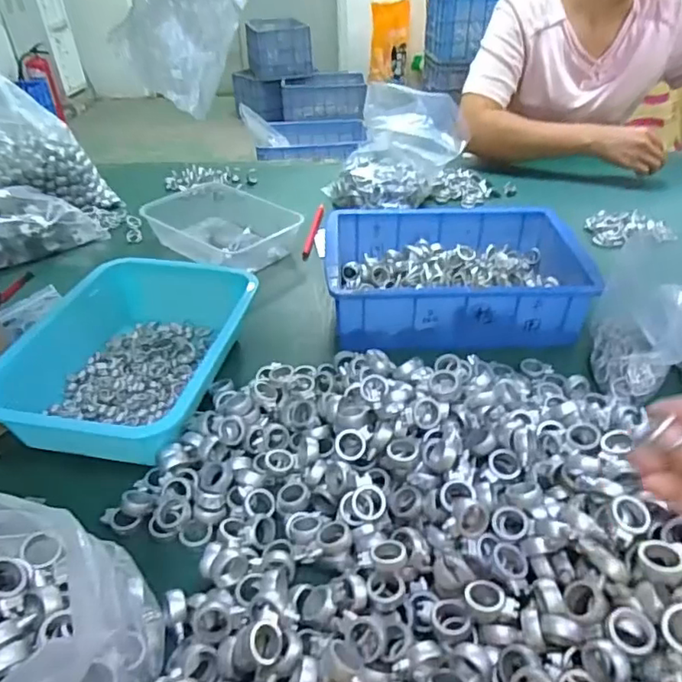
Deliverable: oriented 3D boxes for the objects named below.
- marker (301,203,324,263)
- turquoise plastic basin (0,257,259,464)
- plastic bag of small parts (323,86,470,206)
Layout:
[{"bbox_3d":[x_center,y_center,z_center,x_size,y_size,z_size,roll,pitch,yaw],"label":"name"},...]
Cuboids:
[{"bbox_3d":[-0.042,-0.178,0.894,0.014,0.017,0.164,3,37,6],"label":"marker"},{"bbox_3d":[-0.209,0.010,0.600,0.198,0.080,0.271,5,37,9],"label":"turquoise plastic basin"},{"bbox_3d":[0.082,-0.315,0.934,0.201,0.149,0.188,16,40,21],"label":"plastic bag of small parts"}]

